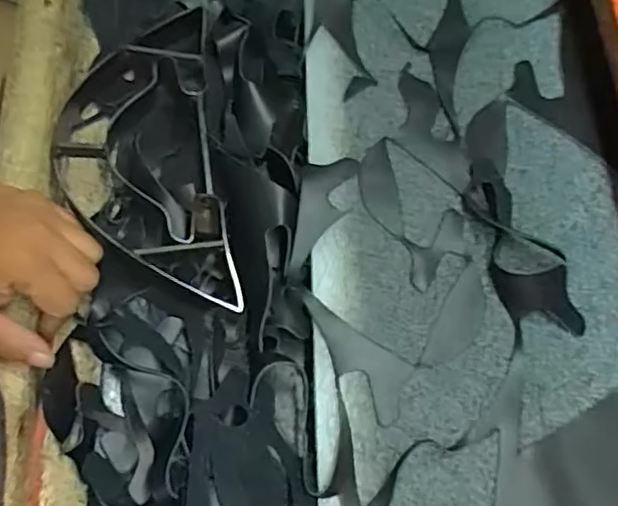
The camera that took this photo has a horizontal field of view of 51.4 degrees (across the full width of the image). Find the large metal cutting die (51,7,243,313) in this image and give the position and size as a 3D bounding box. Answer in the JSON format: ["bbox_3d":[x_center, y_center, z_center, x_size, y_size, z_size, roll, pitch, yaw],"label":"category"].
[{"bbox_3d":[-0.130,-0.069,0.478,0.128,0.037,0.250,-8,67,-5],"label":"large metal cutting die"}]

